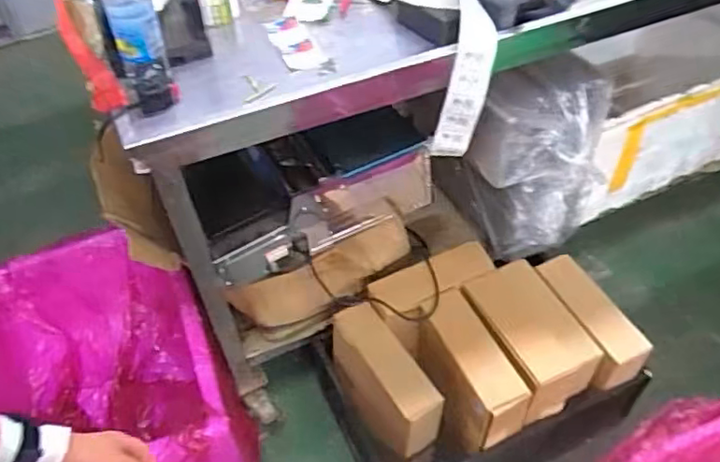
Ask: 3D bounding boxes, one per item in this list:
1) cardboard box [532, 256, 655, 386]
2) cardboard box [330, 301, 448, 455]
[{"bbox_3d":[0.467,0.181,1.246,0.104,0.105,0.268,-19,50,-14],"label":"cardboard box"},{"bbox_3d":[0.047,0.294,1.190,0.096,0.190,0.257,-27,52,-21],"label":"cardboard box"}]

